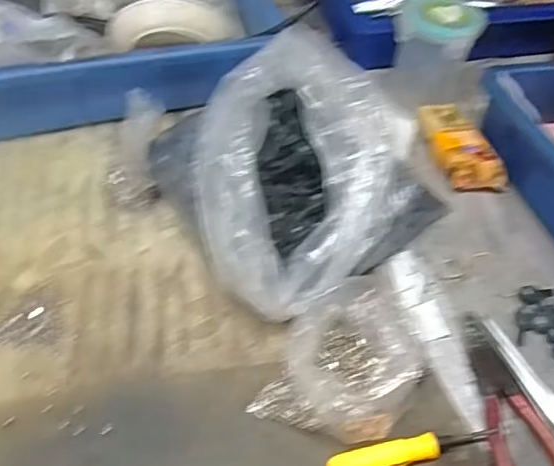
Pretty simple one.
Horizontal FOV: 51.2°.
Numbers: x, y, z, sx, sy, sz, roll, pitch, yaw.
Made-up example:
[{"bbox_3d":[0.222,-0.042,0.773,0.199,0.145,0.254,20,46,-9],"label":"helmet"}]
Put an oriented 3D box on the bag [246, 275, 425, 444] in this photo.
[{"bbox_3d":[0.050,0.085,0.386,0.084,0.047,0.110,30,50,18],"label":"bag"}]

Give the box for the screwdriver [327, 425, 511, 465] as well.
[{"bbox_3d":[0.095,0.139,0.372,0.130,0.018,0.016,-8,50,-14],"label":"screwdriver"}]

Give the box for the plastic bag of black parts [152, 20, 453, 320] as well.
[{"bbox_3d":[0.023,-0.066,0.471,0.219,0.106,0.198,-30,58,-31],"label":"plastic bag of black parts"}]

